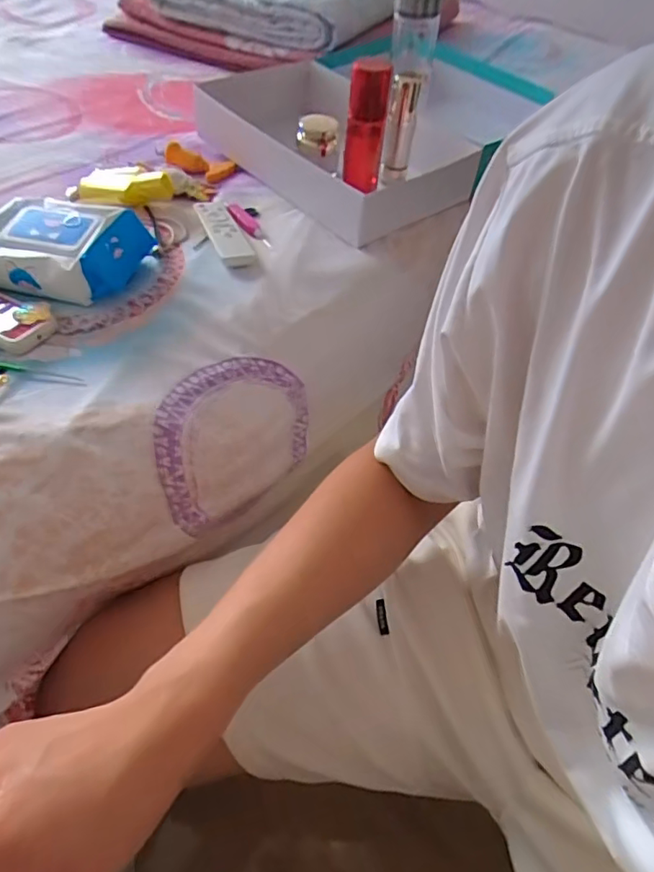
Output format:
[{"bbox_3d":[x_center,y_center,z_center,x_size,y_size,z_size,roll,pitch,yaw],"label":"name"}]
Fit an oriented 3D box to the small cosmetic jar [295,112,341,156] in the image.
[{"bbox_3d":[-0.015,-0.403,0.738,0.055,0.046,0.051,-5,51,-9],"label":"small cosmetic jar"}]

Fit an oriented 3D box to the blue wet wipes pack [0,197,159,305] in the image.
[{"bbox_3d":[-0.284,-0.195,0.563,0.176,0.048,0.119,13,50,5],"label":"blue wet wipes pack"}]

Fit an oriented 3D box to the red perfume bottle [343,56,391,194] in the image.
[{"bbox_3d":[0.044,-0.348,0.625,0.043,0.138,0.033,7,50,0],"label":"red perfume bottle"}]

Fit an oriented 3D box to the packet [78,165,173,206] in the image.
[{"bbox_3d":[-0.249,-0.307,0.670,0.109,0.033,0.040,-7,51,-11],"label":"packet"}]

